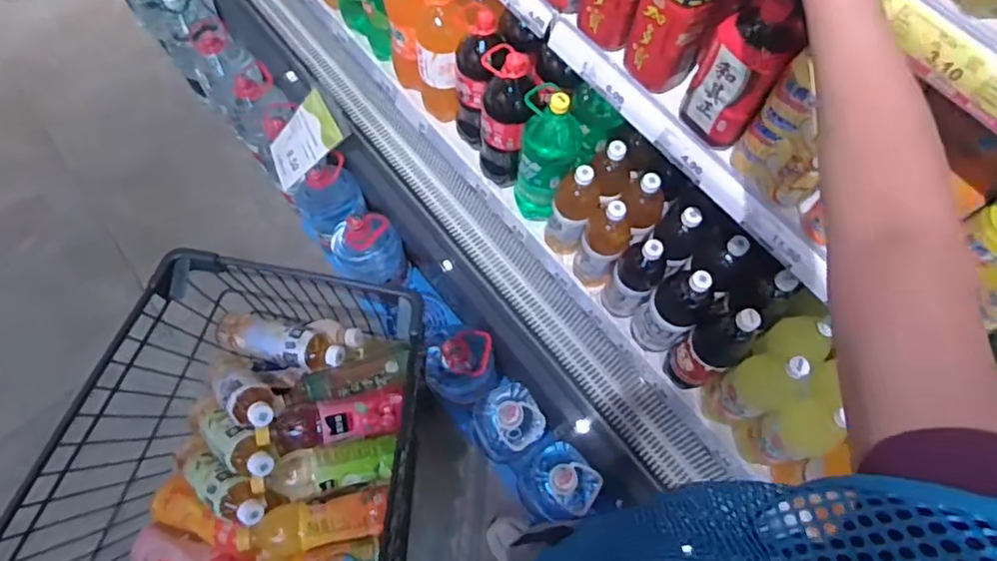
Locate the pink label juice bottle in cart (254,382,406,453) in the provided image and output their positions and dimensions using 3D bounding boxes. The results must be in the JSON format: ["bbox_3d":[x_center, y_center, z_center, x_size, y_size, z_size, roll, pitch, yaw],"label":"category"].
[{"bbox_3d":[-0.234,0.199,0.835,0.211,0.054,0.073,-9,67,-22],"label":"pink label juice bottle in cart"}]

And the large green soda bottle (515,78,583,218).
[{"bbox_3d":[0.091,-0.224,1.082,0.107,0.315,0.111,0,68,-1],"label":"large green soda bottle"}]

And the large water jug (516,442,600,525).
[{"bbox_3d":[0.114,0.424,1.230,0.126,0.255,0.148,-37,73,-15],"label":"large water jug"}]

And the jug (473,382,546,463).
[{"bbox_3d":[0.017,0.311,1.280,0.136,0.282,0.135,0,68,-1],"label":"jug"}]

